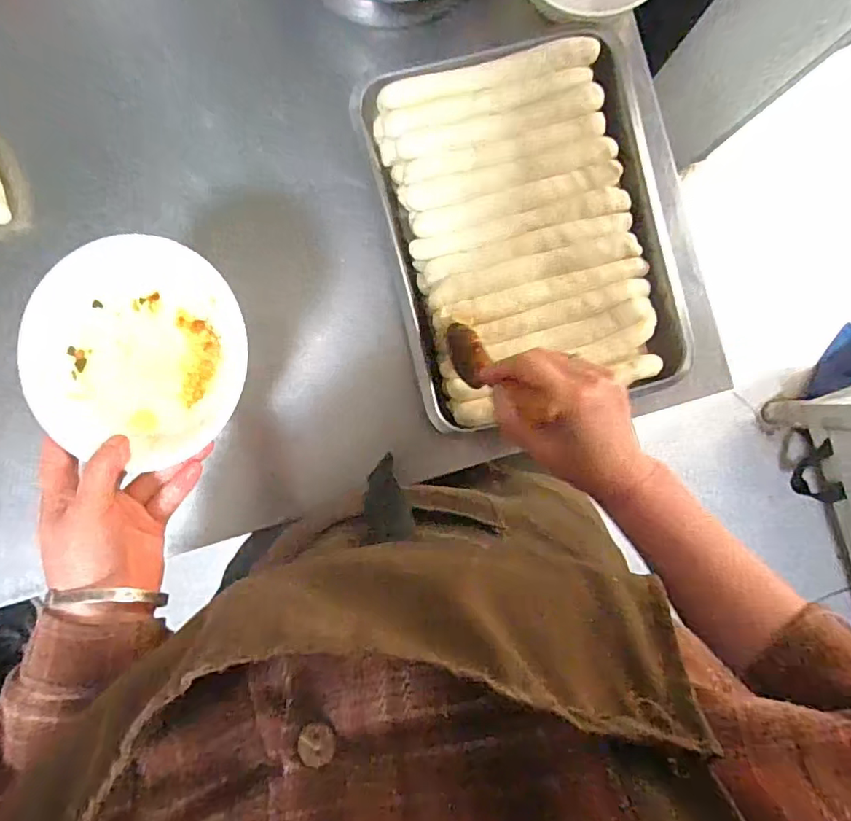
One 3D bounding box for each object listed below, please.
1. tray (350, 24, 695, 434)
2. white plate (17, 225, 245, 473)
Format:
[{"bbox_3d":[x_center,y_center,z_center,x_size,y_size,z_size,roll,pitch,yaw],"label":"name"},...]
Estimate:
[{"bbox_3d":[0.093,-0.166,0.510,0.256,0.042,0.320,-14,91,-2],"label":"tray"},{"bbox_3d":[-0.186,-0.040,0.357,0.127,0.029,0.139,0,91,-2],"label":"white plate"}]

